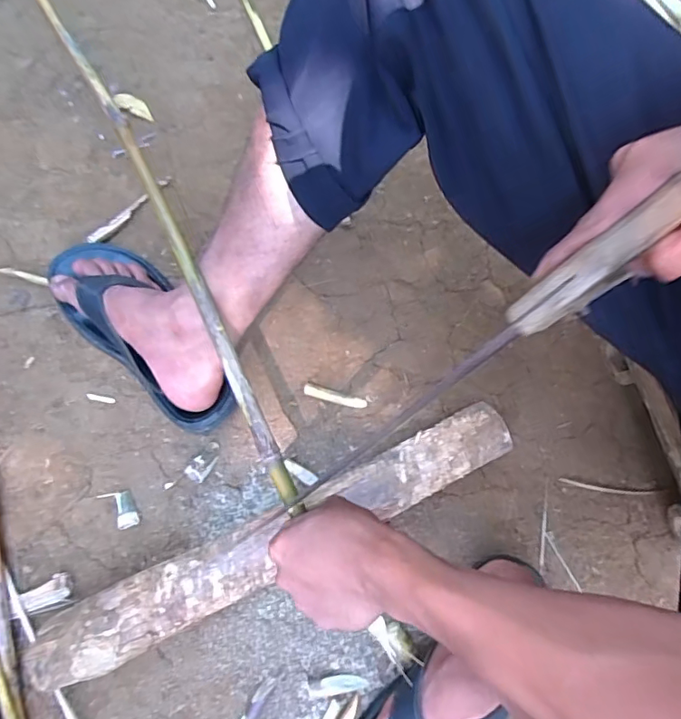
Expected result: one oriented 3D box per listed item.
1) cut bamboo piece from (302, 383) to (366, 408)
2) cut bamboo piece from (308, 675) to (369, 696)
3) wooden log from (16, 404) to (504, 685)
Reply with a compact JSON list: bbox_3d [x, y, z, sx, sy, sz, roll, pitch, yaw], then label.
[{"bbox_3d":[-0.006,0.042,0.606,0.071,0.014,0.014,16,72,5],"label":"cut bamboo piece"},{"bbox_3d":[-0.003,0.314,0.516,0.056,0.011,0.016,-2,72,-1],"label":"cut bamboo piece"},{"bbox_3d":[-0.059,0.179,0.538,0.505,0.060,0.072,-26,74,-7],"label":"wooden log"}]

